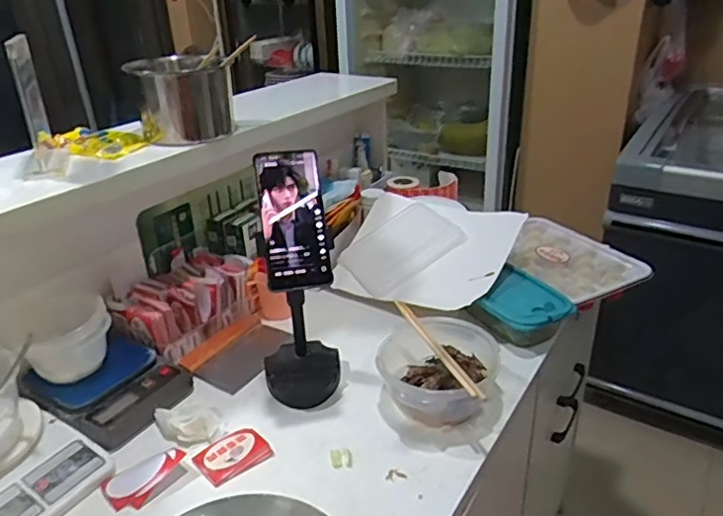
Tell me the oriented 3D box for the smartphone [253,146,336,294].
[{"bbox_3d":[-0.078,-0.046,0.656,0.075,0.163,0.012,-8,-8,-11],"label":"smartphone"}]

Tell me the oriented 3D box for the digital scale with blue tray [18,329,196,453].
[{"bbox_3d":[-0.328,0.166,0.749,0.171,0.039,0.146,15,32,28],"label":"digital scale with blue tray"}]

